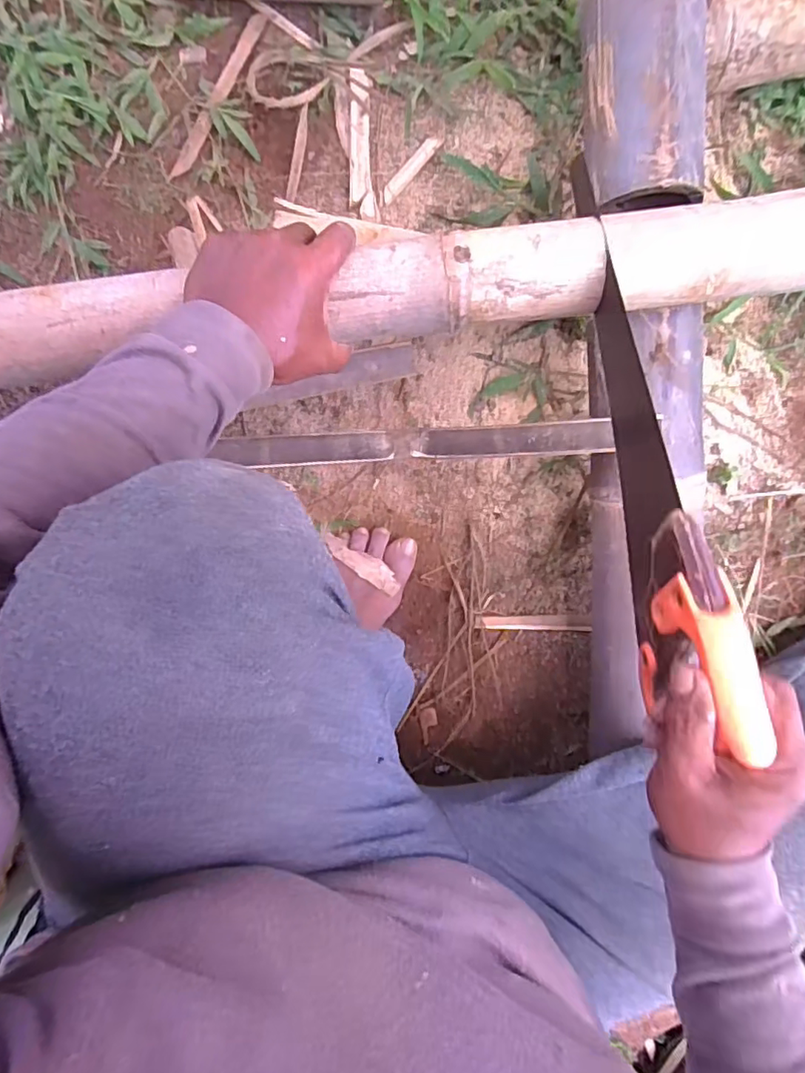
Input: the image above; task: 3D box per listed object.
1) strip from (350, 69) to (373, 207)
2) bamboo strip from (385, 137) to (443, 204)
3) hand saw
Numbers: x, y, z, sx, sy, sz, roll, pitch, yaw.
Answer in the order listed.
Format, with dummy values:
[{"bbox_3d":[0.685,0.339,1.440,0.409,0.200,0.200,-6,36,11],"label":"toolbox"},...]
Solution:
[{"bbox_3d":[-0.042,-0.401,0.562,0.021,0.008,0.127,0,95,-5],"label":"strip"},{"bbox_3d":[0.008,-0.380,0.573,0.015,0.006,0.086,41,91,-7],"label":"bamboo strip"},{"bbox_3d":[0.162,-0.068,0.395,0.026,0.094,0.408,-4,72,-4],"label":"hand saw"}]

